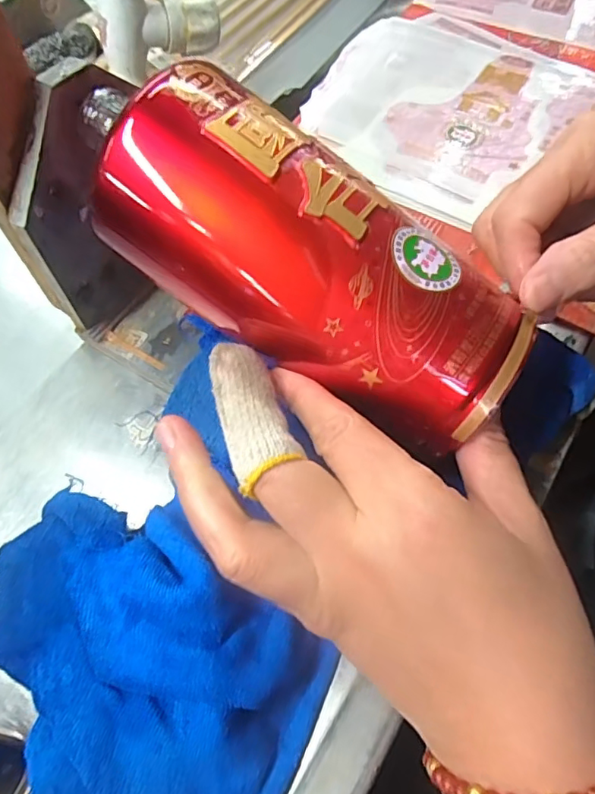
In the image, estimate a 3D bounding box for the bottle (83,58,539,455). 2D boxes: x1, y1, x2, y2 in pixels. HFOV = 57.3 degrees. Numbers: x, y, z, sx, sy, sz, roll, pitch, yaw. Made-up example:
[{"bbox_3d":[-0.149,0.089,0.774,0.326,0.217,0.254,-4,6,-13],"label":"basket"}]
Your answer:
[{"bbox_3d":[-0.006,-0.057,0.205,0.189,0.060,0.057,35,68,4],"label":"bottle"}]

